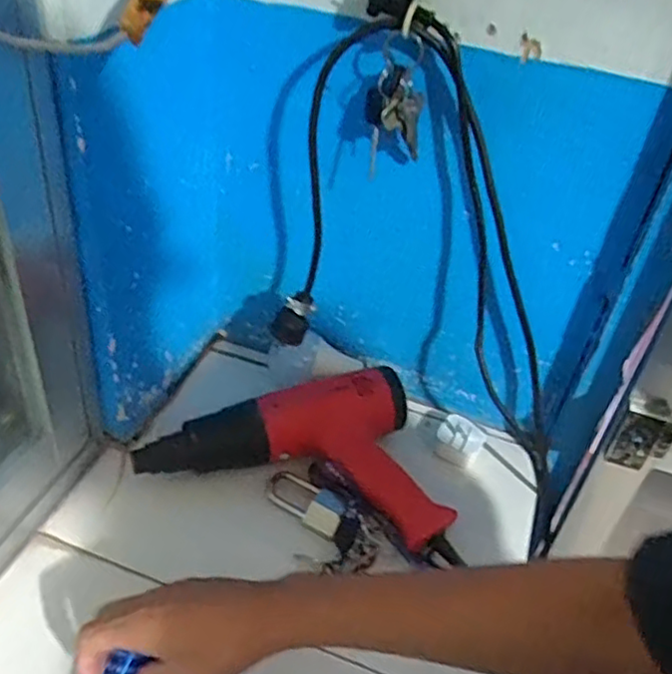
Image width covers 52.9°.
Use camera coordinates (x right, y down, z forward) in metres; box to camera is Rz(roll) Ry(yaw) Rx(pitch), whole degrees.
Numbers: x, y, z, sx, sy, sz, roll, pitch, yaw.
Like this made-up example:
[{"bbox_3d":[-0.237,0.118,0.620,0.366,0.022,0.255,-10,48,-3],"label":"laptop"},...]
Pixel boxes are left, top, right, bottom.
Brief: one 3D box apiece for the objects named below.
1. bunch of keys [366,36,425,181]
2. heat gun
[{"bbox_3d":[0.050,-0.191,0.576,0.050,0.118,0.032,8,39,0],"label":"bunch of keys"},{"bbox_3d":[-0.023,0.099,0.667,0.295,0.071,0.166,14,40,8],"label":"heat gun"}]

